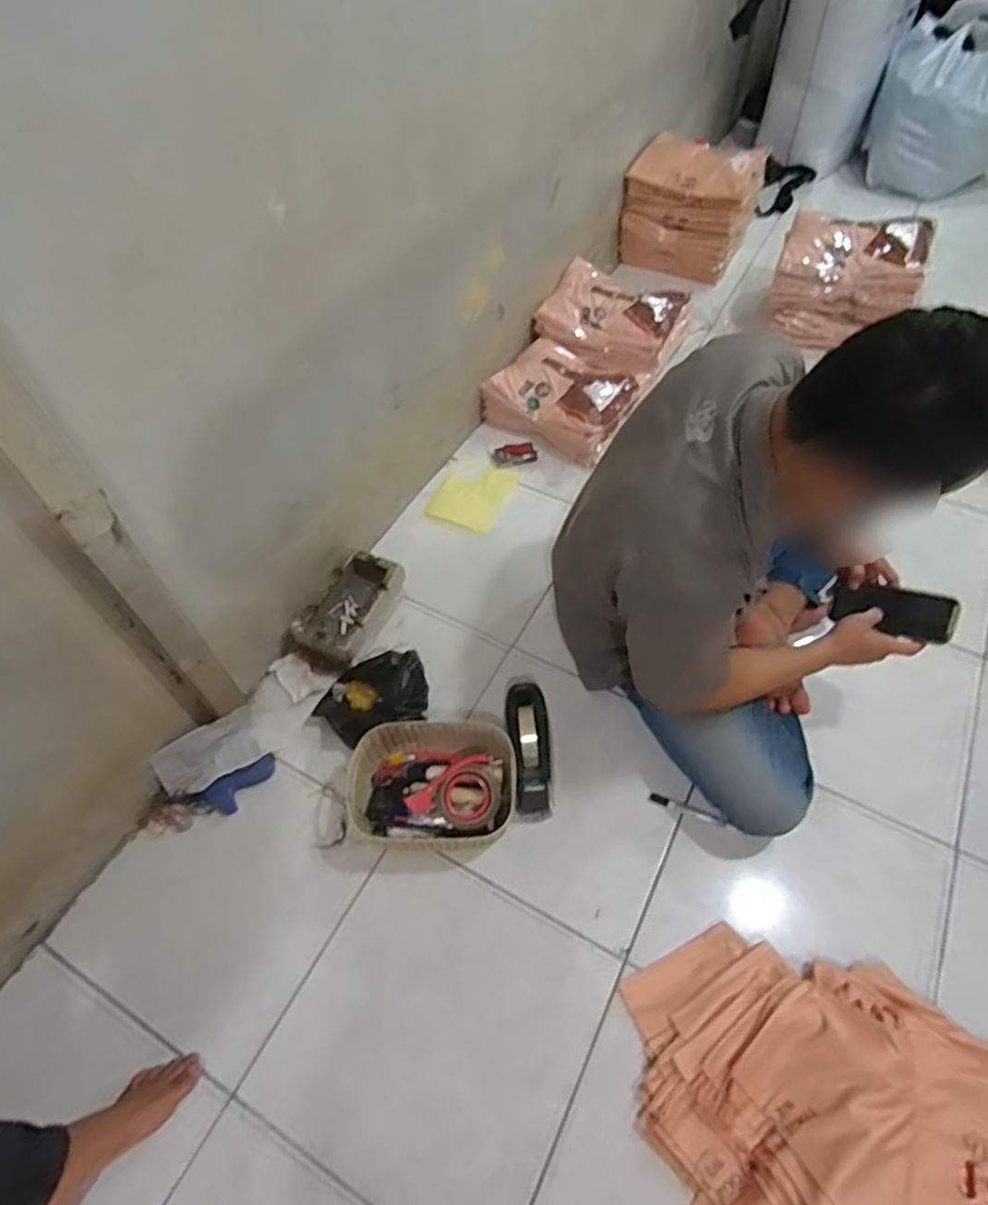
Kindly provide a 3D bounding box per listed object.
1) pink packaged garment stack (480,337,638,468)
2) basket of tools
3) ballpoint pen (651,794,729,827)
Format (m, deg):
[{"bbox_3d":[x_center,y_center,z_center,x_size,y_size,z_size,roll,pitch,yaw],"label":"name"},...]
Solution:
[{"bbox_3d":[0.172,-0.498,1.600,0.310,0.106,0.283,32,64,22],"label":"pink packaged garment stack"},{"bbox_3d":[-0.103,0.303,1.064,0.273,0.094,0.205,-5,56,0],"label":"basket of tools"},{"bbox_3d":[0.323,0.342,1.079,0.124,0.015,0.016,16,59,13],"label":"ballpoint pen"}]

